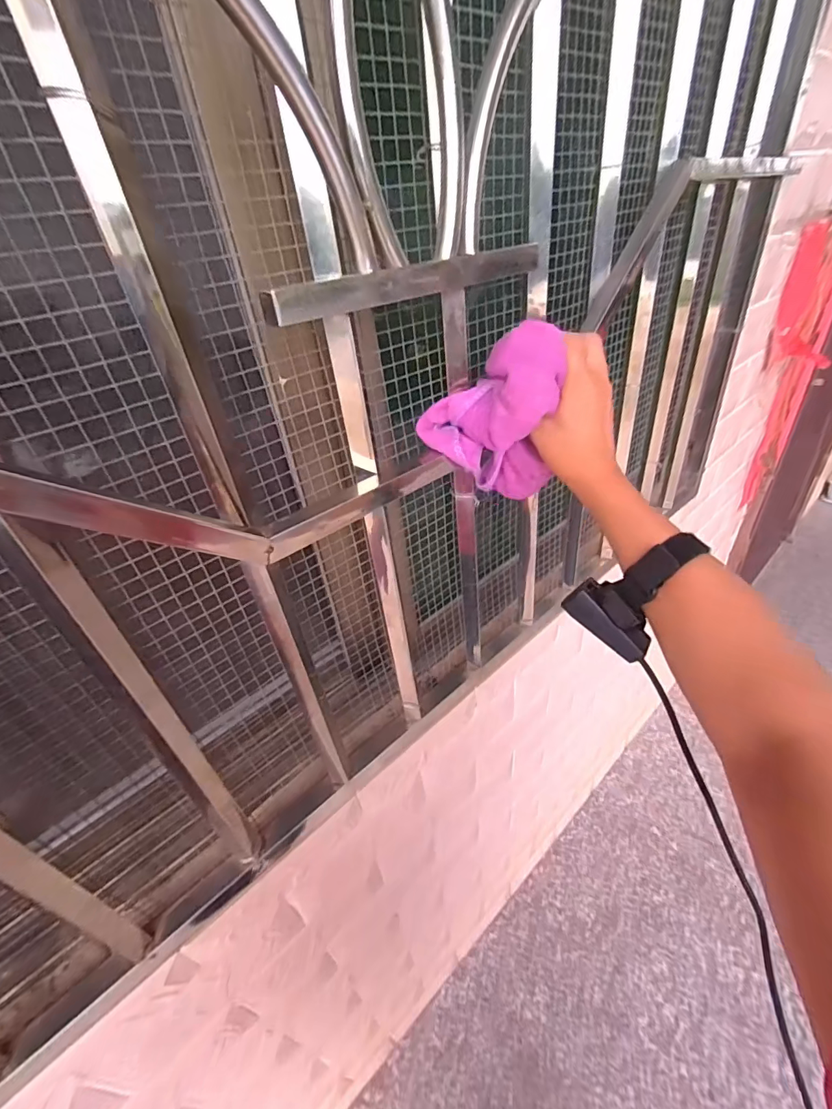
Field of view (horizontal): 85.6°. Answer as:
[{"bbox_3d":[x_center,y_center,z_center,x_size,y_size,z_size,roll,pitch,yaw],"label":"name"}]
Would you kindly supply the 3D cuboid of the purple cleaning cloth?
[{"bbox_3d":[0.062,-0.110,0.386,0.112,0.144,0.049,5,37,17],"label":"purple cleaning cloth"}]

